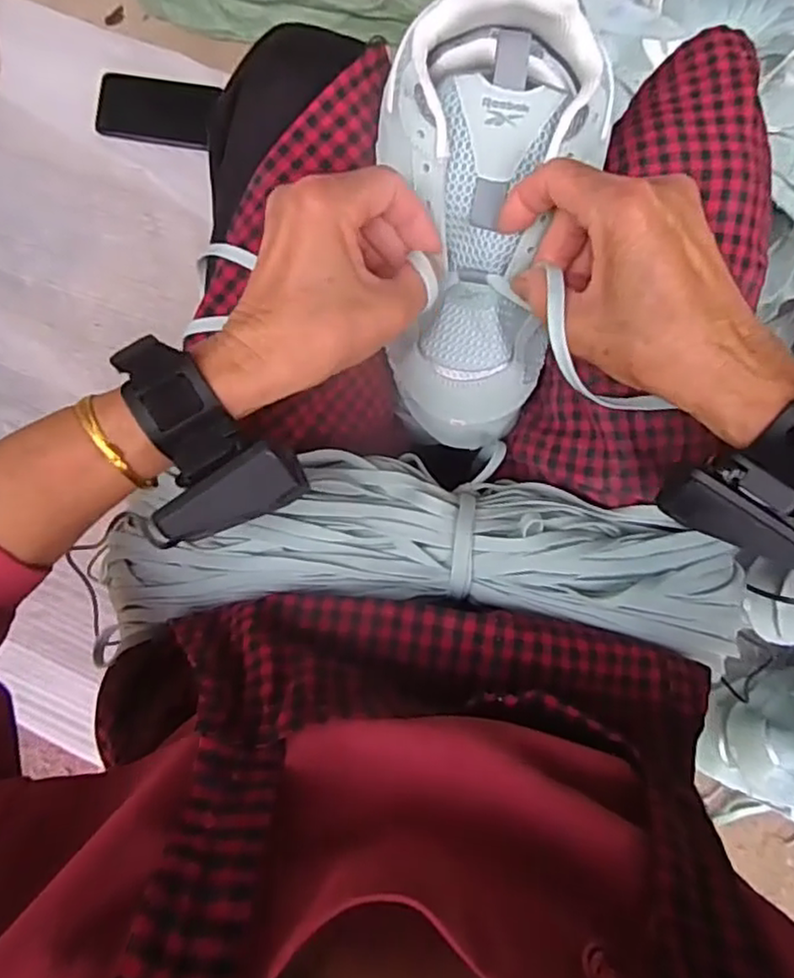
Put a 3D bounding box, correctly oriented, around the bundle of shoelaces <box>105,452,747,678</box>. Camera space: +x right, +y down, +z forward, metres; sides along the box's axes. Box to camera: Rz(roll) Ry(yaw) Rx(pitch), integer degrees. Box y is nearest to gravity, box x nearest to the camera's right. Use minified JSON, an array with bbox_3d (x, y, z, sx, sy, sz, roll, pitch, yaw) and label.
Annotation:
[{"bbox_3d":[0.015,0.039,0.374,0.375,0.069,0.106,3,81,0],"label":"bundle of shoelaces"}]

